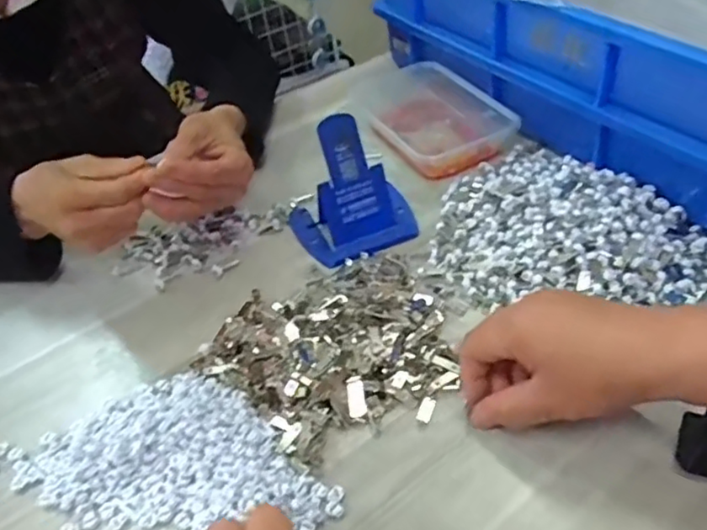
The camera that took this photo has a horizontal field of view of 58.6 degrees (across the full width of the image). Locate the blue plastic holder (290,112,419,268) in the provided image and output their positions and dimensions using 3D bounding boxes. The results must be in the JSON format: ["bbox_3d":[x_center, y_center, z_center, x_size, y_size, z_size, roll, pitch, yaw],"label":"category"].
[{"bbox_3d":[-0.004,-0.067,0.518,0.106,0.086,0.084,-9,43,-3],"label":"blue plastic holder"}]

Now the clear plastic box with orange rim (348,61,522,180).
[{"bbox_3d":[0.066,-0.157,0.643,0.106,0.038,0.179,-28,47,-21],"label":"clear plastic box with orange rim"}]

